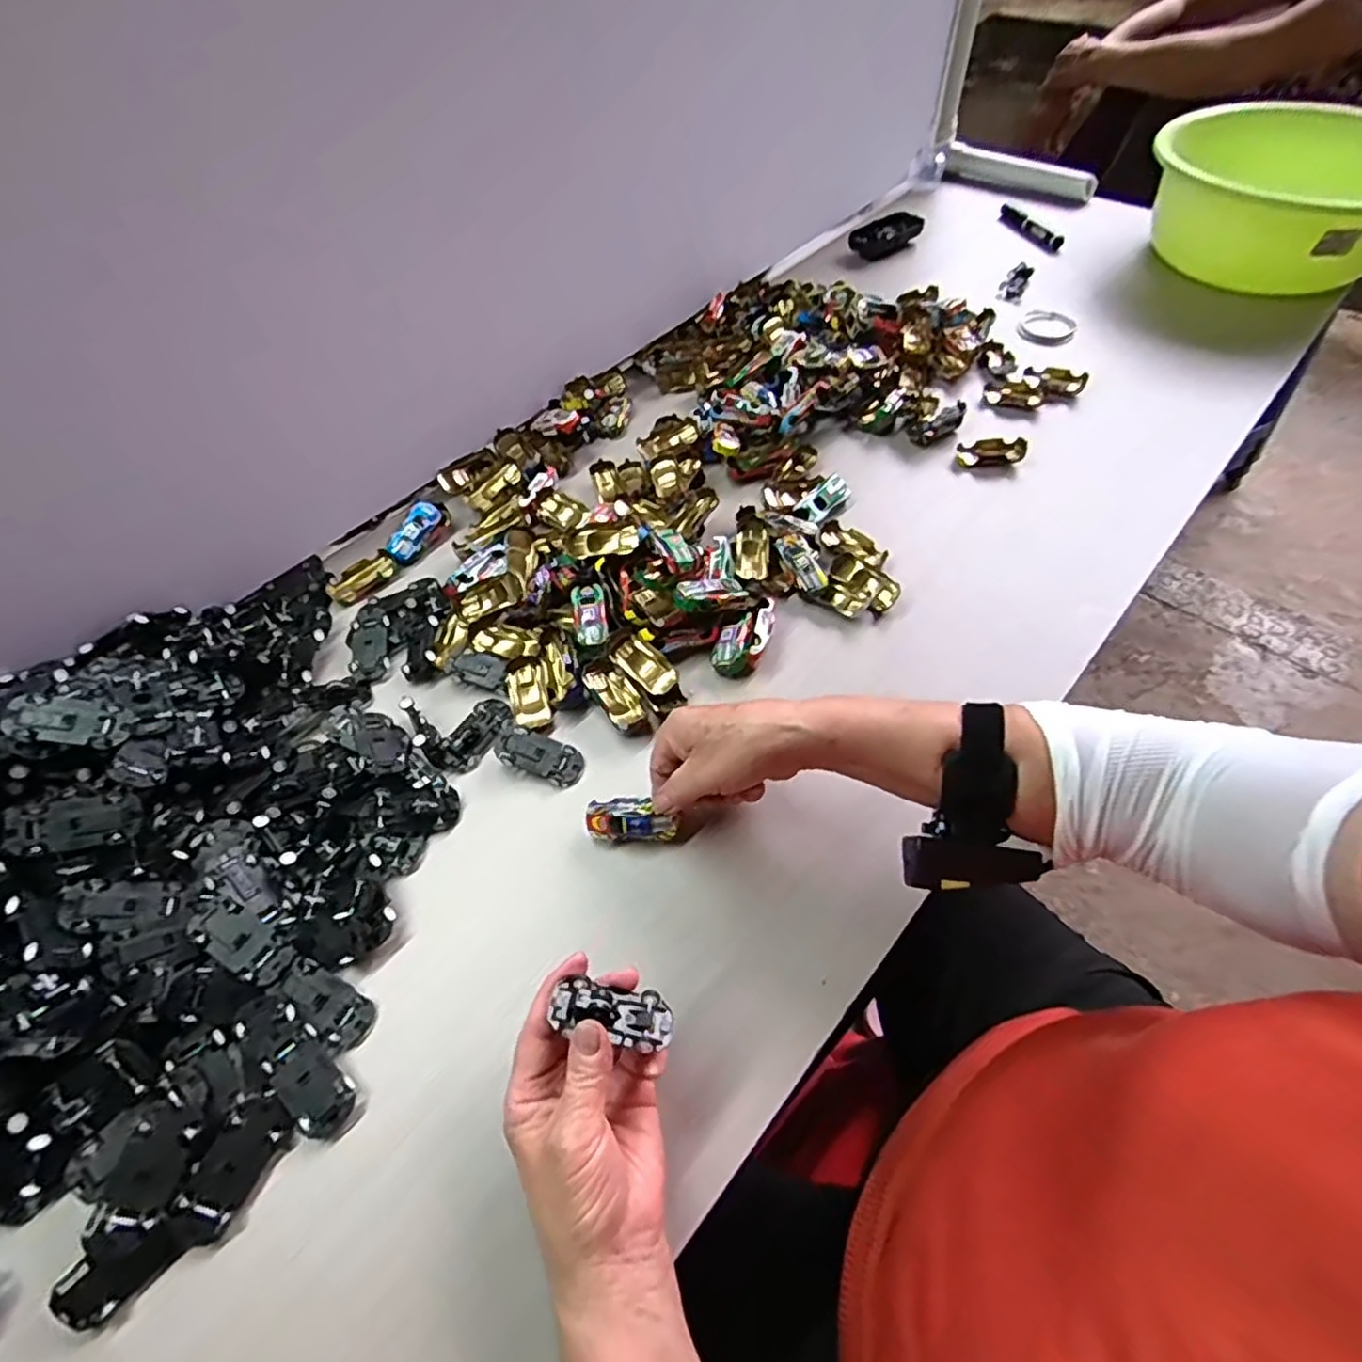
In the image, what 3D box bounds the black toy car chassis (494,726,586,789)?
[{"bbox_3d":[-0.107,0.055,0.500,0.069,0.013,0.031,14,57,13],"label":"black toy car chassis"}]

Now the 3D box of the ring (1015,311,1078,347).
[{"bbox_3d":[0.439,-0.424,0.809,0.065,0.015,0.066,-2,55,3],"label":"ring"}]

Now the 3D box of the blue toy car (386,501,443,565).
[{"bbox_3d":[-0.252,-0.142,0.638,0.029,0.016,0.064,19,58,16],"label":"blue toy car"}]

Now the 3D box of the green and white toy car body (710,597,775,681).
[{"bbox_3d":[0.051,-0.035,0.546,0.038,0.030,0.070,19,58,16],"label":"green and white toy car body"}]

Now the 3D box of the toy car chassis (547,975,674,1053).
[{"bbox_3d":[-0.034,0.173,0.353,0.062,0.016,0.025,17,58,-9],"label":"toy car chassis"}]

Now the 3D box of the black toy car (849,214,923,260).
[{"bbox_3d":[0.287,-0.620,0.936,0.101,0.042,0.034,-12,58,6],"label":"black toy car"}]

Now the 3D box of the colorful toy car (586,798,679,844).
[{"bbox_3d":[-0.034,0.095,0.460,0.059,0.018,0.030,-6,95,10],"label":"colorful toy car"}]

